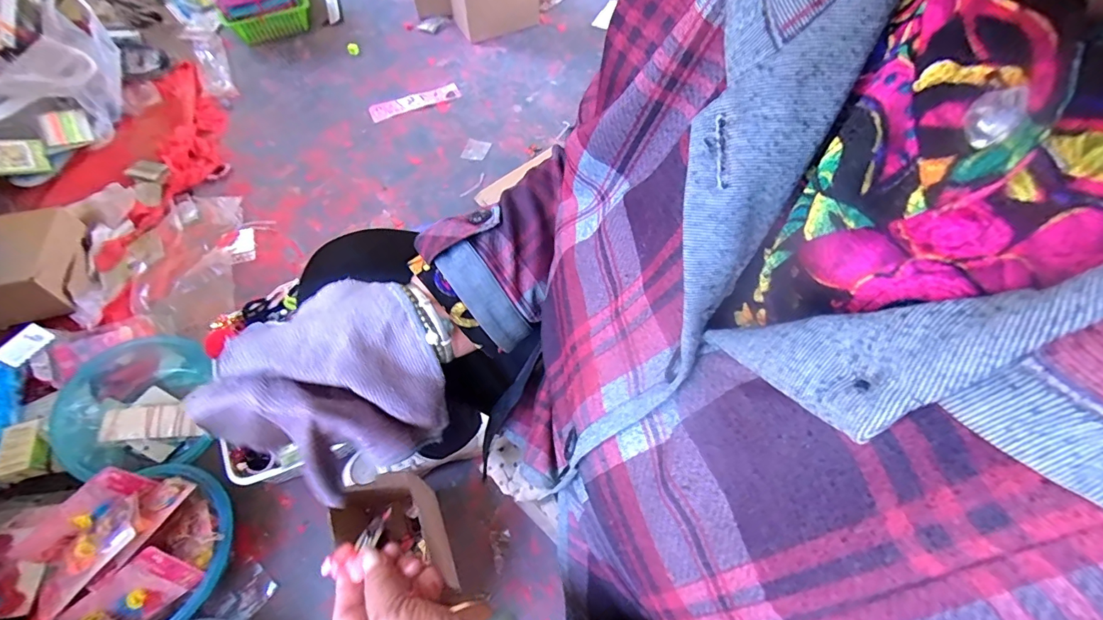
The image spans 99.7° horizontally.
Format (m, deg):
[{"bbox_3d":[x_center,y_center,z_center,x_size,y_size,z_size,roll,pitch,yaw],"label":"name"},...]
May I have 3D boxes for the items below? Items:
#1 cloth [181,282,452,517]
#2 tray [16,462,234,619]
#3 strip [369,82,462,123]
[{"bbox_3d":[-0.148,0.059,0.316,0.140,0.128,0.040,-28,18,-22],"label":"cloth"},{"bbox_3d":[-0.541,0.327,0.615,0.201,0.115,0.214,-32,64,-18],"label":"tray"},{"bbox_3d":[-0.358,-0.549,1.218,0.235,0.007,0.063,-20,61,-12],"label":"strip"}]

